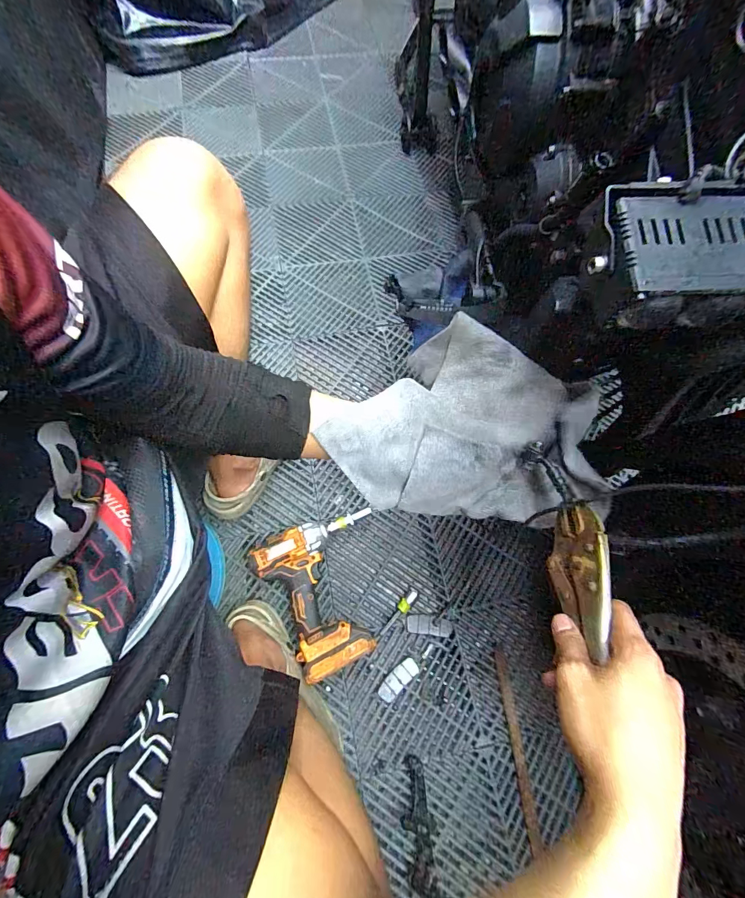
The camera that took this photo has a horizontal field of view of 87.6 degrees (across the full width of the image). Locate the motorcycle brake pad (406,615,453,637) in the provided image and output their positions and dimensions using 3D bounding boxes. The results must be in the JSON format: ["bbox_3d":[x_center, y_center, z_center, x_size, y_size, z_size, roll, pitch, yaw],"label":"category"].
[{"bbox_3d":[0.097,0.298,0.654,0.077,0.008,0.029,5,72,0],"label":"motorcycle brake pad"}]

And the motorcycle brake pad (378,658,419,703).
[{"bbox_3d":[0.041,0.371,0.624,0.073,0.006,0.030,-41,78,-13],"label":"motorcycle brake pad"}]

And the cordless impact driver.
[{"bbox_3d":[-0.072,0.224,0.631,0.202,0.084,0.218,-25,75,-11],"label":"cordless impact driver"}]

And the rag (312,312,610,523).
[{"bbox_3d":[0.093,-0.032,0.417,0.262,0.080,0.193,7,72,1],"label":"rag"}]

